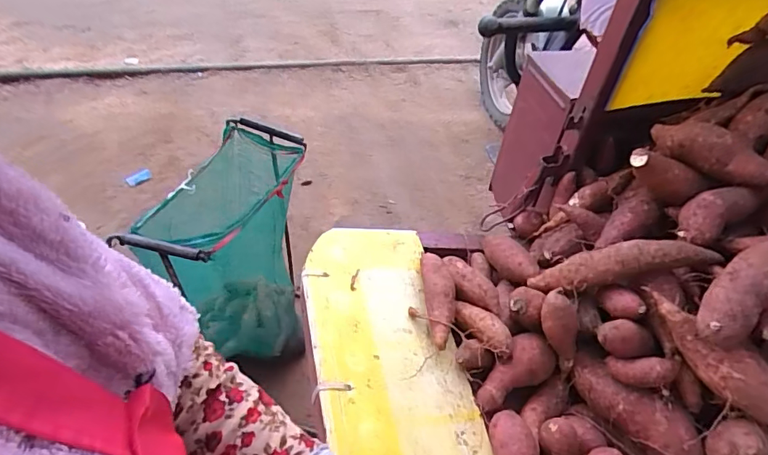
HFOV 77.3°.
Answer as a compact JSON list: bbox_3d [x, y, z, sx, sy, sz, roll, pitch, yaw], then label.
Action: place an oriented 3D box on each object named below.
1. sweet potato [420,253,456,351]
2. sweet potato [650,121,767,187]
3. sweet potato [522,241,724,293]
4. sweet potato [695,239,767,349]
[{"bbox_3d":[0.082,0.096,0.699,0.047,0.035,0.167,-2,50,-7],"label":"sweet potato"},{"bbox_3d":[0.441,-0.098,0.639,0.164,0.047,0.056,31,54,20],"label":"sweet potato"},{"bbox_3d":[0.306,0.048,0.637,0.230,0.045,0.052,-14,45,22],"label":"sweet potato"},{"bbox_3d":[0.435,0.054,0.550,0.205,0.056,0.062,-36,60,-11],"label":"sweet potato"}]

